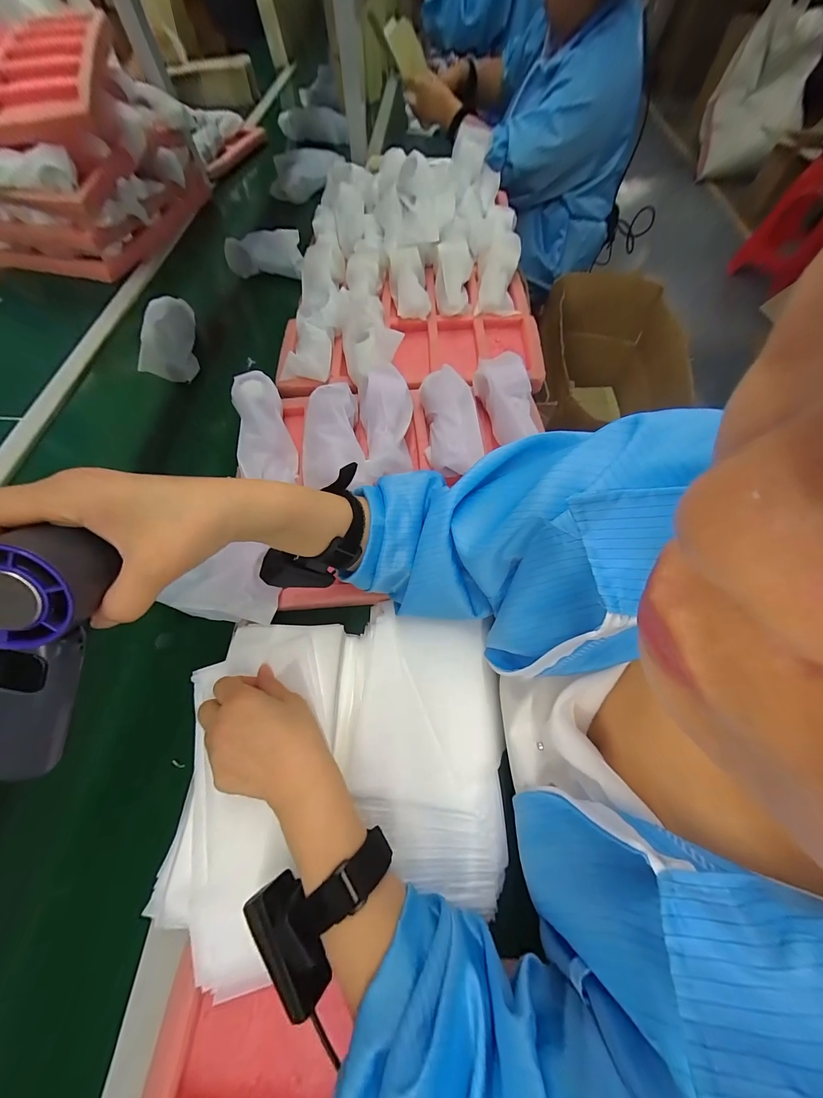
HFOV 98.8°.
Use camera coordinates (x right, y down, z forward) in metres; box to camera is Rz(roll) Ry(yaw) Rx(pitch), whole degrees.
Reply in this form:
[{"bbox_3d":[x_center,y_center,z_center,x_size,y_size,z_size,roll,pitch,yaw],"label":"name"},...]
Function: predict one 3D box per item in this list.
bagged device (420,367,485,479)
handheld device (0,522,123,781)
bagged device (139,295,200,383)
[{"bbox_3d":[0.054,-0.188,0.500,0.074,0.044,0.169,-6,64,-2],"label":"bagged device"},{"bbox_3d":[-0.205,0.061,0.192,0.051,0.053,0.146,36,113,17],"label":"handheld device"},{"bbox_3d":[-0.425,-0.370,0.622,0.055,0.077,0.177,-8,64,-3],"label":"bagged device"}]

